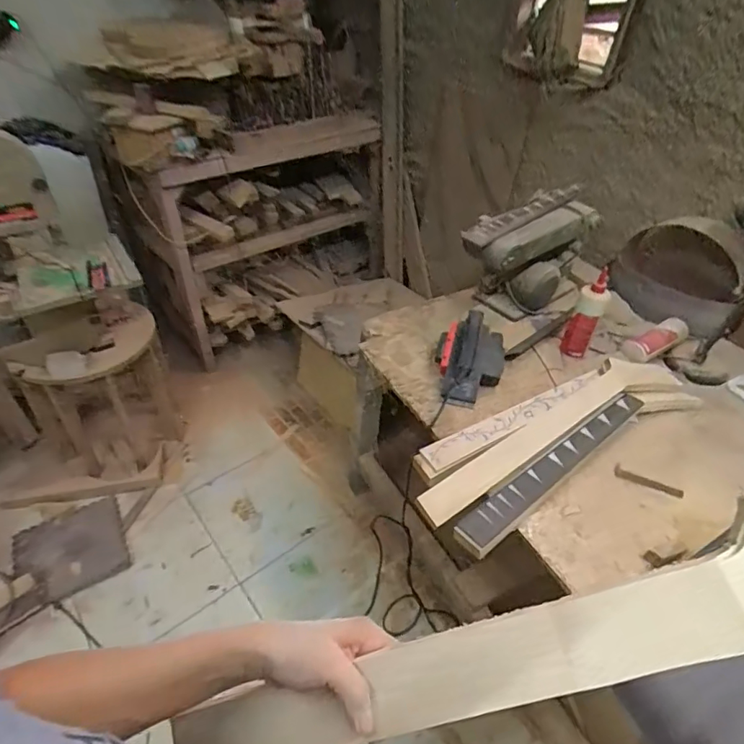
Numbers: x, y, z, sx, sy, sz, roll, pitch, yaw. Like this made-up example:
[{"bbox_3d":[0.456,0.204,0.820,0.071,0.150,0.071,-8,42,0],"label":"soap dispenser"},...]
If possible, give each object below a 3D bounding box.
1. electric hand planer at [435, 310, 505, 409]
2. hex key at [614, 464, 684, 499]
[{"bbox_3d":[0.222,-0.028,1.112,0.157,0.113,0.233,12,43,10],"label":"electric hand planer"},{"bbox_3d":[0.539,0.216,0.951,0.136,0.014,0.021,20,46,3],"label":"hex key"}]

